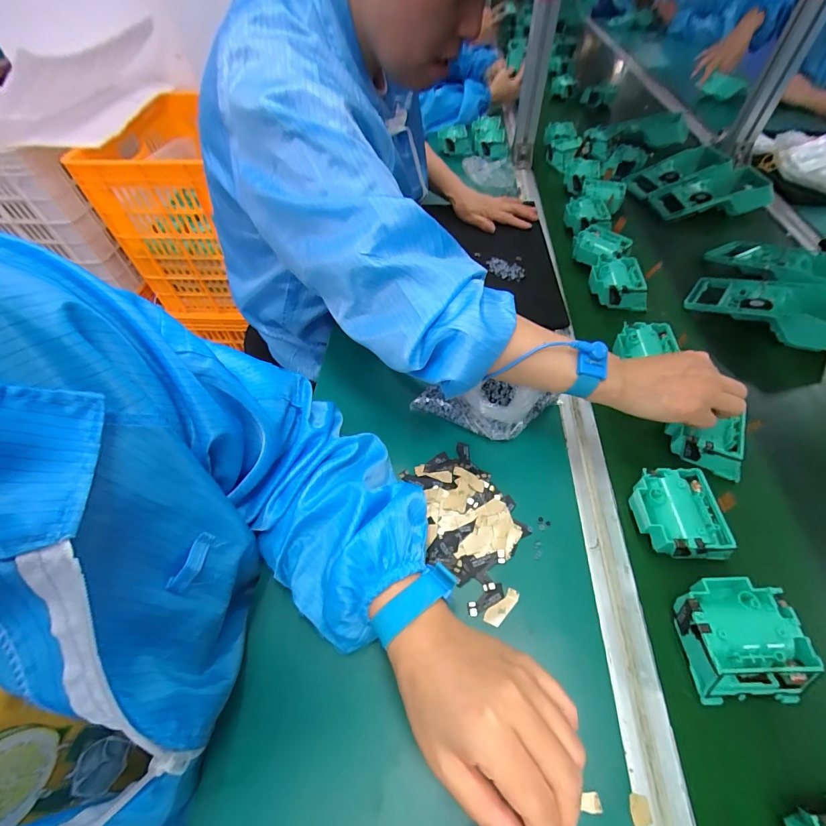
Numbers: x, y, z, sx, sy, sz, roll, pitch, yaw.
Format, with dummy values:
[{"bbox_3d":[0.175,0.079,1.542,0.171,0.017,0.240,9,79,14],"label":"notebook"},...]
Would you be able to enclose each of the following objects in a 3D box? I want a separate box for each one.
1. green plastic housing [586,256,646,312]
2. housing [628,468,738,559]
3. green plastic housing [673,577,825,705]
[{"bbox_3d":[0.302,-0.194,0.570,0.073,0.036,0.080,3,54,5],"label":"green plastic housing"},{"bbox_3d":[0.241,0.095,0.355,0.064,0.035,0.080,2,54,5],"label":"housing"},{"bbox_3d":[0.250,0.173,0.296,0.074,0.033,0.079,-3,53,1],"label":"green plastic housing"}]

